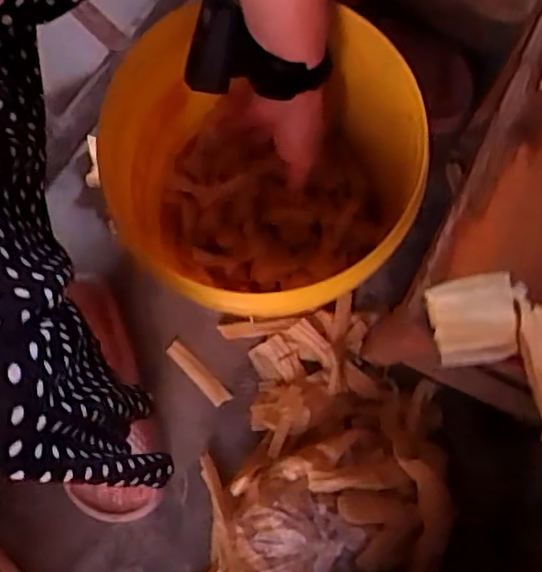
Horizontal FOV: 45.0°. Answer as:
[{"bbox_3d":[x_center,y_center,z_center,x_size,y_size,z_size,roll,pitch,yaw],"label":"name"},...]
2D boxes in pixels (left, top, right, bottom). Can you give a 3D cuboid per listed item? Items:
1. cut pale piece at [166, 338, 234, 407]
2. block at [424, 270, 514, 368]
[{"bbox_3d":[-0.078,0.093,0.697,0.020,0.005,0.084,-42,81,-8],"label":"cut pale piece"},{"bbox_3d":[0.089,0.014,0.285,0.038,0.011,0.037,-11,79,-2],"label":"block"}]

